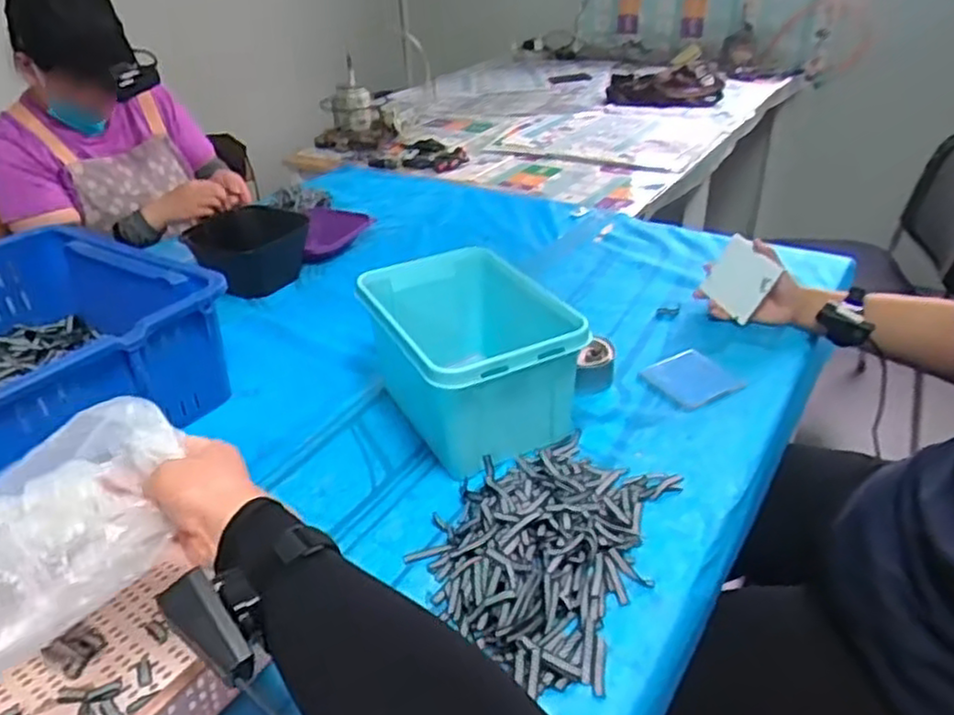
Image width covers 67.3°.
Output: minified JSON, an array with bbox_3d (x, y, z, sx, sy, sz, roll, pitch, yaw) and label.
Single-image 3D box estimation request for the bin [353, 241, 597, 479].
[{"bbox_3d":[-0.005,-0.005,0.860,0.195,0.138,0.259,-18,36,-20],"label":"bin"}]

